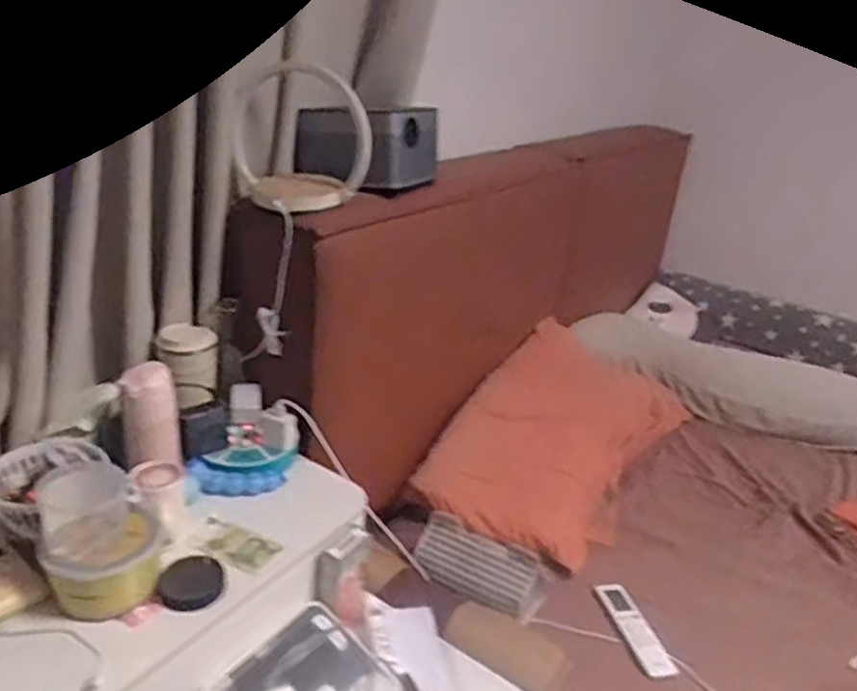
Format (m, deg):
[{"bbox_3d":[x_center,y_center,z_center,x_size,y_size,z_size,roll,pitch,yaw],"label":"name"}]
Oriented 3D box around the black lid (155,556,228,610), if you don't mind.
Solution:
[{"bbox_3d":[-0.282,0.280,0.861,0.073,0.019,0.074,6,25,-3],"label":"black lid"}]

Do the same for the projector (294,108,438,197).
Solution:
[{"bbox_3d":[-0.099,-0.326,1.171,0.167,0.123,0.210,23,29,30],"label":"projector"}]

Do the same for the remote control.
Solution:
[{"bbox_3d":[0.339,0.461,1.177,0.062,0.018,0.192,-1,26,-16],"label":"remote control"}]

